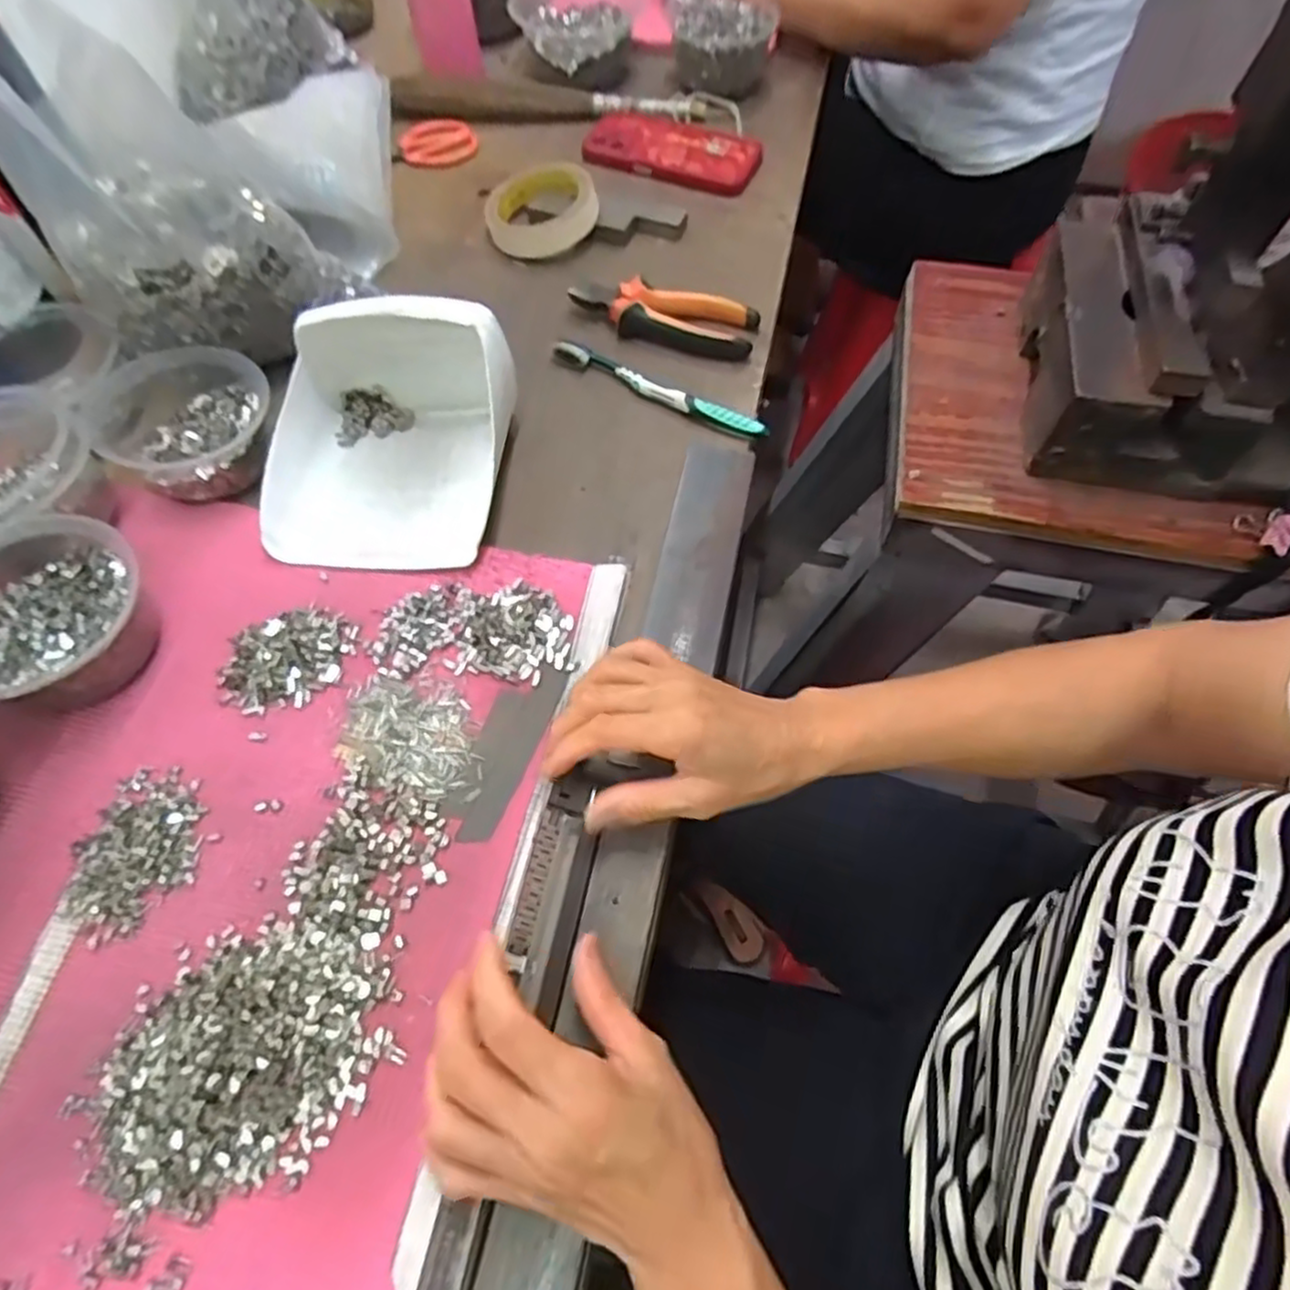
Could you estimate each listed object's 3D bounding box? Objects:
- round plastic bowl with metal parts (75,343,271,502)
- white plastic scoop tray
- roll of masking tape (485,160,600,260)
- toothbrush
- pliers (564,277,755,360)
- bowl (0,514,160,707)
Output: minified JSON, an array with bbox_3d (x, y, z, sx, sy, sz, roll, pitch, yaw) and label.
[{"bbox_3d":[-0.318,-0.157,0.503,0.116,0.048,0.108,0,61,1],"label":"round plastic bowl with metal parts"},{"bbox_3d":[-0.175,-0.146,0.481,0.160,0.082,0.179,10,62,6],"label":"white plastic scoop tray"},{"bbox_3d":[-0.092,-0.392,0.655,0.096,0.019,0.096,-3,74,9],"label":"roll of masking tape"},{"bbox_3d":[0.010,-0.194,0.552,0.179,0.022,0.016,28,65,15],"label":"toothbrush"},{"bbox_3d":[0.017,-0.269,0.591,0.150,0.025,0.053,22,64,13],"label":"pliers"},{"bbox_3d":[-0.351,-0.017,0.423,0.127,0.061,0.112,16,63,9],"label":"bowl"}]

